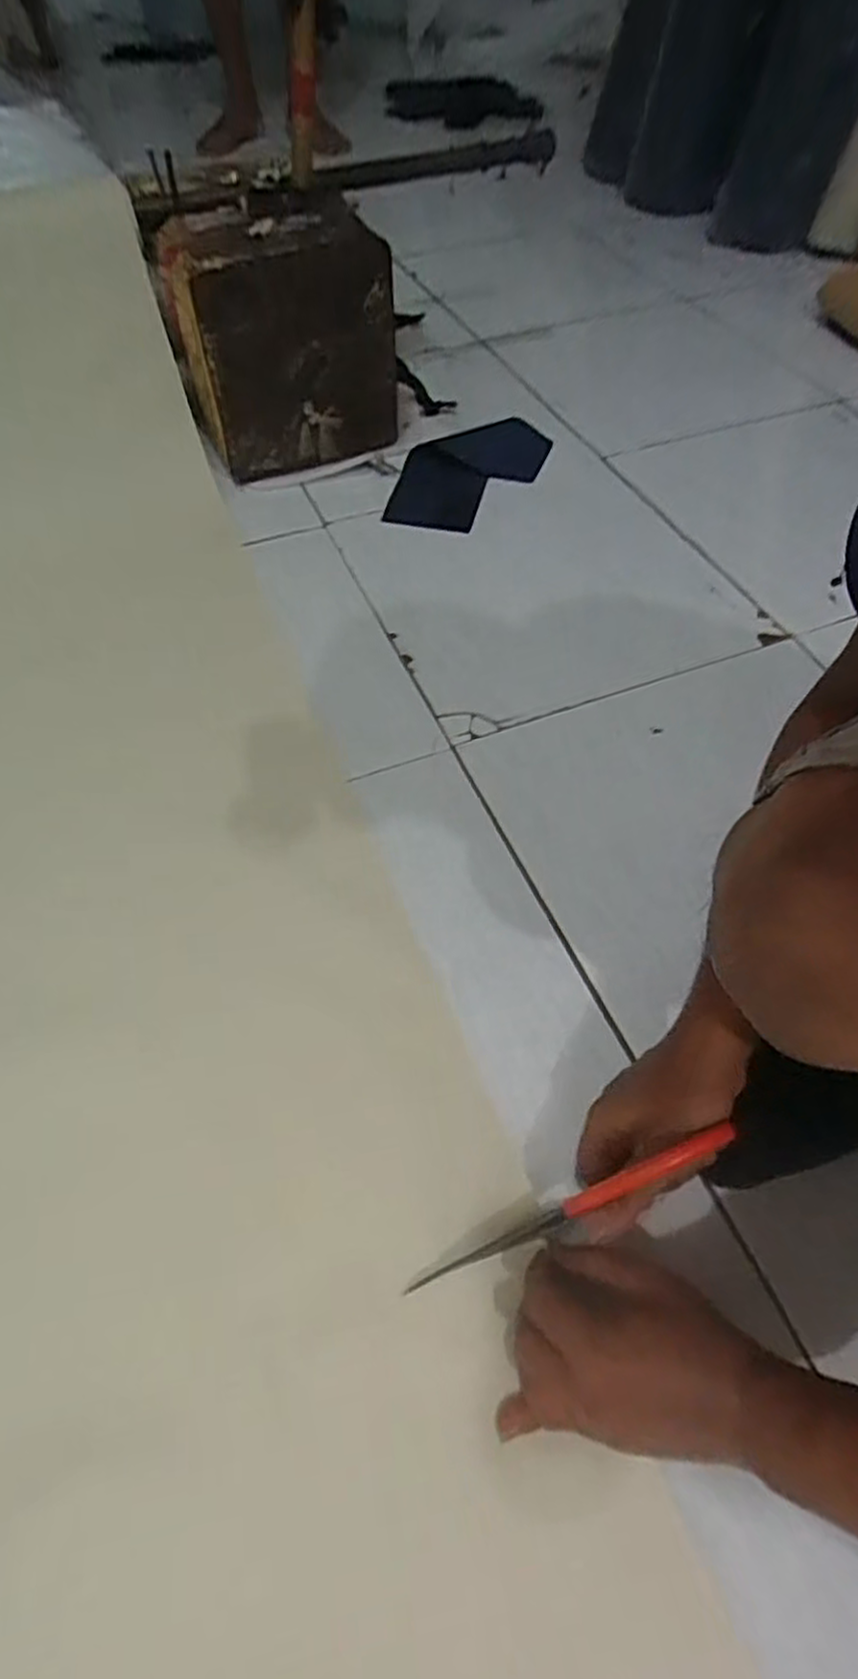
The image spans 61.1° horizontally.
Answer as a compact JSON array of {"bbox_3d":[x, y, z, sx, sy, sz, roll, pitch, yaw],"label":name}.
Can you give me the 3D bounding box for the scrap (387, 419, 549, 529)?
[{"bbox_3d":[0.056,-0.507,0.984,0.163,0.025,0.278,16,58,11],"label":"scrap"}]

